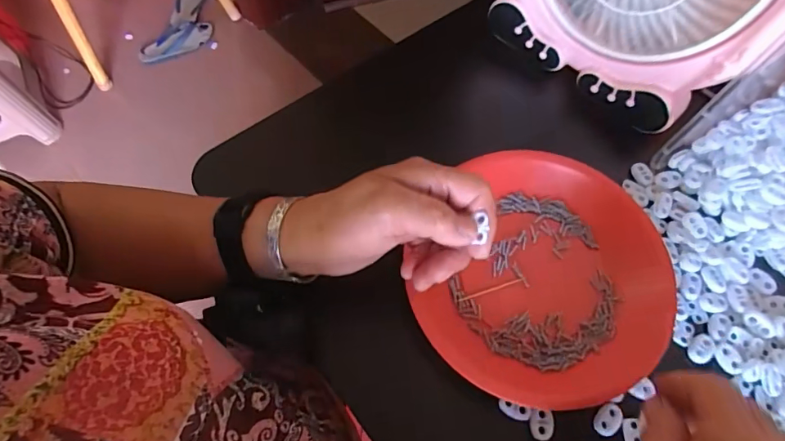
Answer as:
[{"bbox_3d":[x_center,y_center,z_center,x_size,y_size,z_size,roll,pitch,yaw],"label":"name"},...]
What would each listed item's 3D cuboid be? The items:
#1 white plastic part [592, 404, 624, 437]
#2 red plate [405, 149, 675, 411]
[{"bbox_3d":[0.149,0.137,0.314,0.016,0.004,0.022,31,68,12],"label":"white plastic part"},{"bbox_3d":[0.117,0.038,0.351,0.185,0.025,0.195,1,65,-1],"label":"red plate"}]

